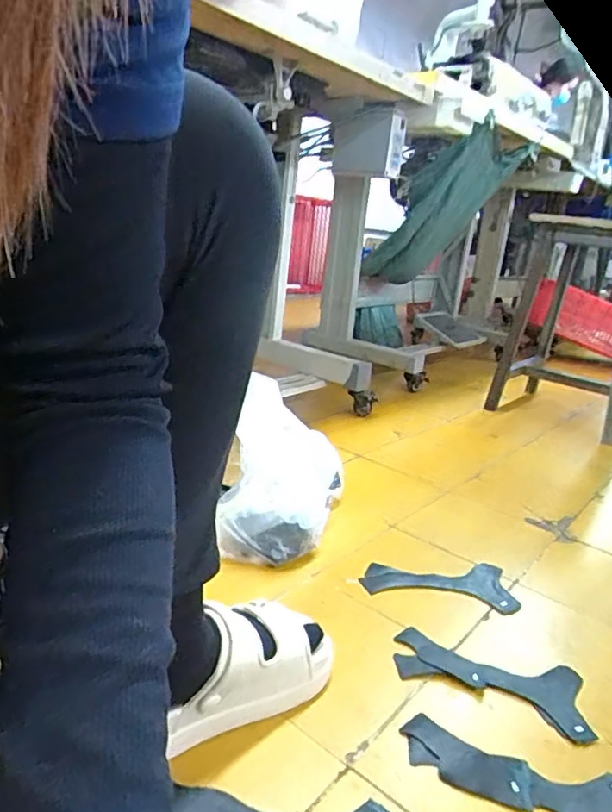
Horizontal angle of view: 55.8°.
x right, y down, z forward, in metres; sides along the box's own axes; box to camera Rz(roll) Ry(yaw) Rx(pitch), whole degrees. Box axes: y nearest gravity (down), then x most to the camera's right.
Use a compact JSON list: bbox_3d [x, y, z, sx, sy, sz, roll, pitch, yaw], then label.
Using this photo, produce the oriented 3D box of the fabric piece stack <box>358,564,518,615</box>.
[{"bbox_3d":[0.178,0.237,0.784,0.198,0.023,0.088,8,17,4],"label":"fabric piece stack"}]

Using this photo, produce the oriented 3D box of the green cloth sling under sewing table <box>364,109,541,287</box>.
[{"bbox_3d":[0.394,-0.592,1.724,0.198,0.548,0.243,42,21,-2],"label":"green cloth sling under sewing table"}]

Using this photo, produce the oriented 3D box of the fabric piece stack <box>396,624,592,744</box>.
[{"bbox_3d":[0.193,0.289,0.615,0.194,0.011,0.096,11,18,14],"label":"fabric piece stack"}]

